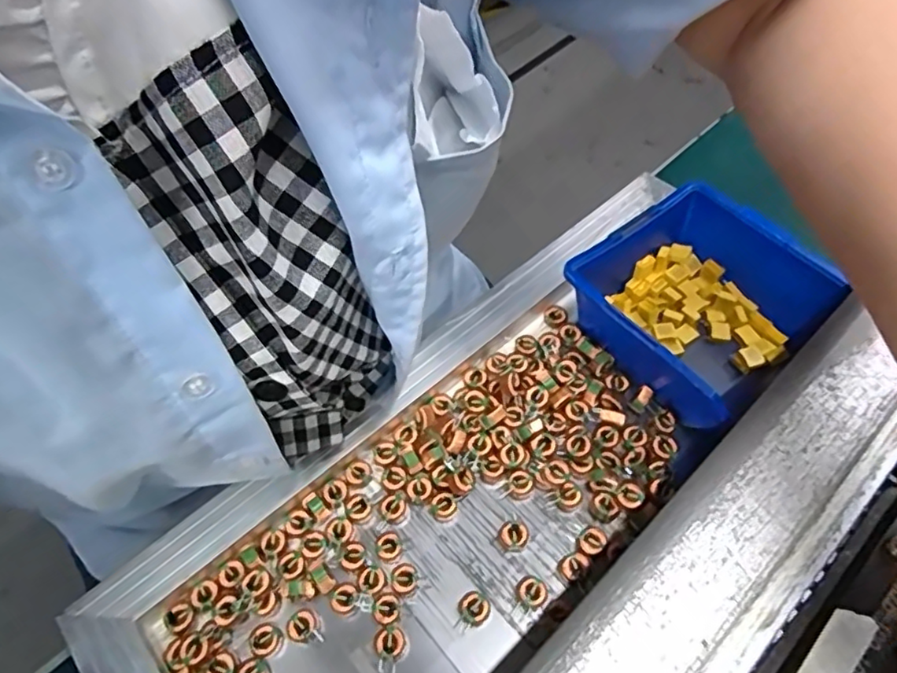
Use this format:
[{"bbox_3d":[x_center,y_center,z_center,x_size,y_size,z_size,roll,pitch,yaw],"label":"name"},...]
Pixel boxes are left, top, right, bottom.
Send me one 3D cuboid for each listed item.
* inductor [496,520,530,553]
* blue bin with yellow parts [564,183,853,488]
[{"bbox_3d":[0.035,0.108,0.323,0.016,0.010,0.014,4,58,11],"label":"inductor"},{"bbox_3d":[0.146,-0.016,0.360,0.120,0.058,0.126,-34,59,-14],"label":"blue bin with yellow parts"}]

